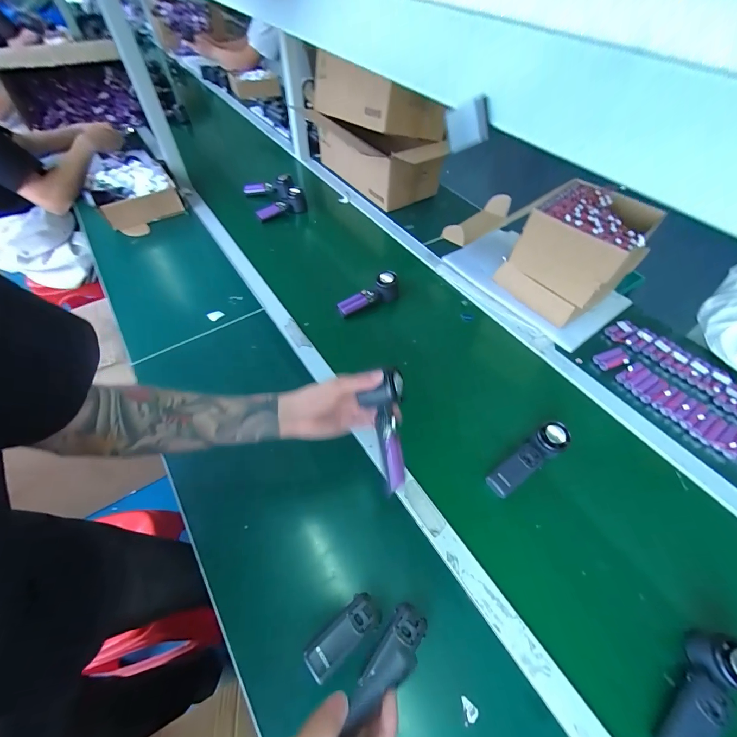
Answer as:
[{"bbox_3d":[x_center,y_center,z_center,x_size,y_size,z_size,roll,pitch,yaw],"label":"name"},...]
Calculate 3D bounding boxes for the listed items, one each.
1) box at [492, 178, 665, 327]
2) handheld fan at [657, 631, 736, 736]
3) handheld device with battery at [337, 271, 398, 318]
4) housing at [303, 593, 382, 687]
[{"bbox_3d":[0.461,-0.257,0.751,0.203,0.226,0.214,-32,61,-22],"label":"box"},{"bbox_3d":[0.403,0.400,0.400,0.158,0.071,0.048,-33,61,-22],"label":"handheld fan"},{"bbox_3d":[0.000,-0.180,0.805,0.157,0.074,0.048,-14,23,3],"label":"handheld device with battery"},{"bbox_3d":[-0.031,0.348,0.434,0.105,0.022,0.044,-36,63,-24],"label":"housing"}]

